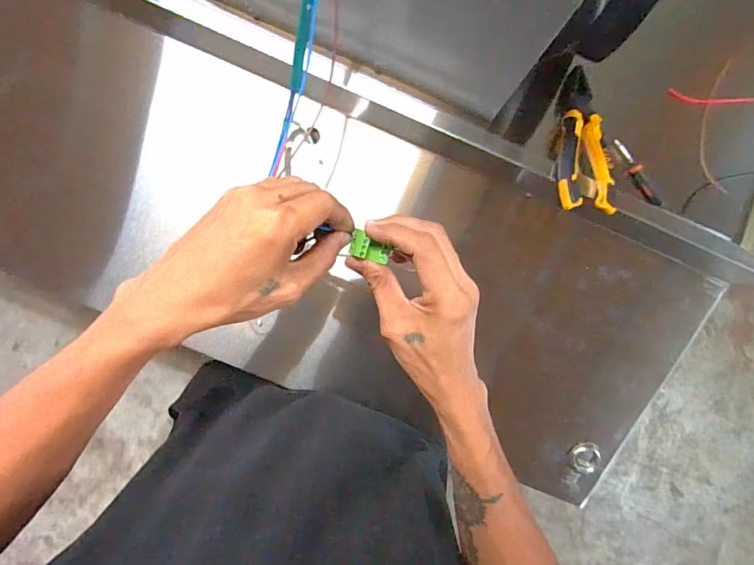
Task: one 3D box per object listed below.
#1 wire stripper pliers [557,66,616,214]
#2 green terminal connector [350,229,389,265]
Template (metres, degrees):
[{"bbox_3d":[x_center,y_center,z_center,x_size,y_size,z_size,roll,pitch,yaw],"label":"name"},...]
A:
[{"bbox_3d":[0.210,-0.144,0.440,0.052,0.034,0.148,6,84,-1],"label":"wire stripper pliers"},{"bbox_3d":[-0.005,-0.027,0.332,0.030,0.008,0.019,17,84,-4],"label":"green terminal connector"}]

